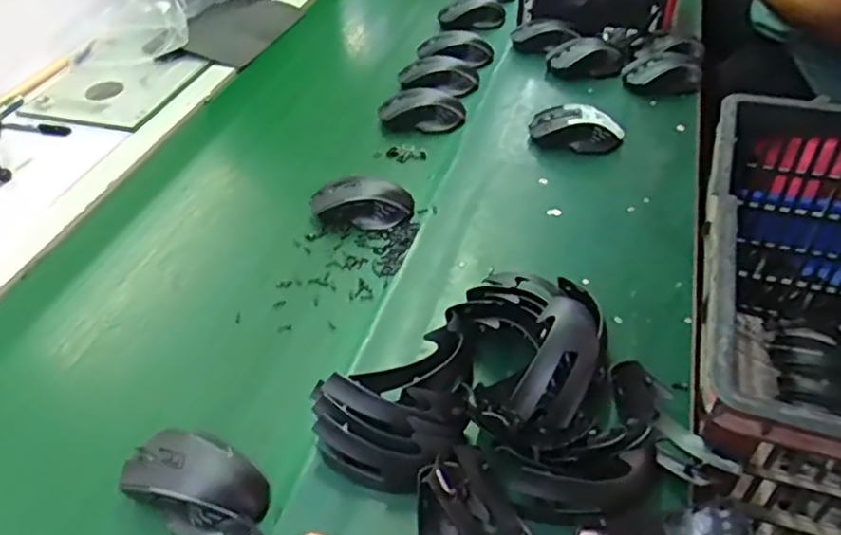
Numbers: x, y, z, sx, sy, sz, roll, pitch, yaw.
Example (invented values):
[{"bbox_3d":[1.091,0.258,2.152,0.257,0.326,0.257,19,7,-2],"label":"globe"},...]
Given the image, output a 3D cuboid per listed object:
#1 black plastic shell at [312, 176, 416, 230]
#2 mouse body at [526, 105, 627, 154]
[{"bbox_3d":[-0.068,-0.078,0.765,0.117,0.038,0.060,3,45,8],"label":"black plastic shell"},{"bbox_3d":[0.197,-0.181,0.844,0.118,0.035,0.065,16,48,19],"label":"mouse body"}]

